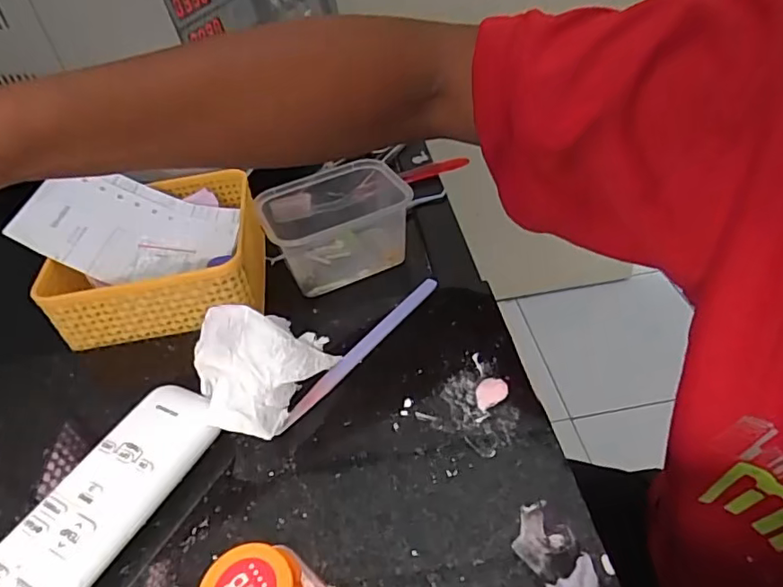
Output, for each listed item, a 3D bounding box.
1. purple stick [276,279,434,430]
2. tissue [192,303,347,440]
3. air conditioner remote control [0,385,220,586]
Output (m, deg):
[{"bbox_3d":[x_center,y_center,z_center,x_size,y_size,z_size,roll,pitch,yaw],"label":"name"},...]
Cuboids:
[{"bbox_3d":[-0.016,0.031,0.327,0.012,0.006,0.135,25,50,32],"label":"purple stick"},{"bbox_3d":[-0.066,0.042,0.282,0.065,0.056,0.052,-9,40,-1],"label":"tissue"},{"bbox_3d":[-0.145,0.115,0.240,0.048,0.024,0.173,17,46,27],"label":"air conditioner remote control"}]

